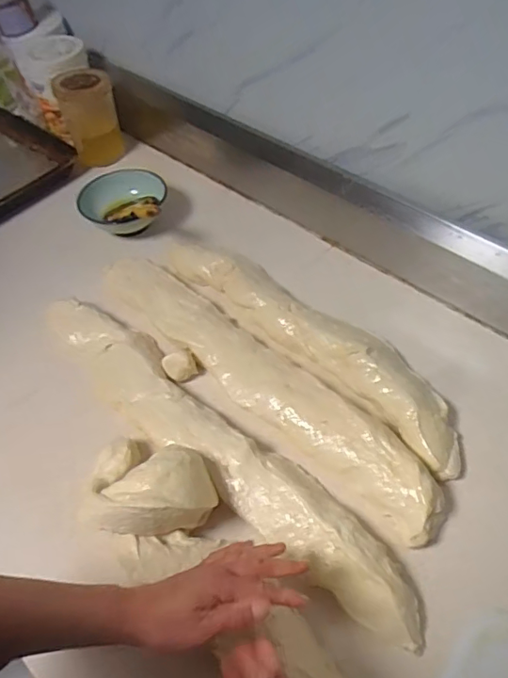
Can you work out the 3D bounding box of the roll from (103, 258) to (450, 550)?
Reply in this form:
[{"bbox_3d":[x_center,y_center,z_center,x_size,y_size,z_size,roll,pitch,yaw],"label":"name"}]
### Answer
[{"bbox_3d":[-0.014,0.055,0.772,0.114,0.059,0.638,-39,58,-24],"label":"roll"}]

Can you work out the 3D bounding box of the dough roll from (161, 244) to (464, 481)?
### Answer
[{"bbox_3d":[0.078,-0.015,0.811,0.114,0.057,0.568,-38,58,-23],"label":"dough roll"}]

